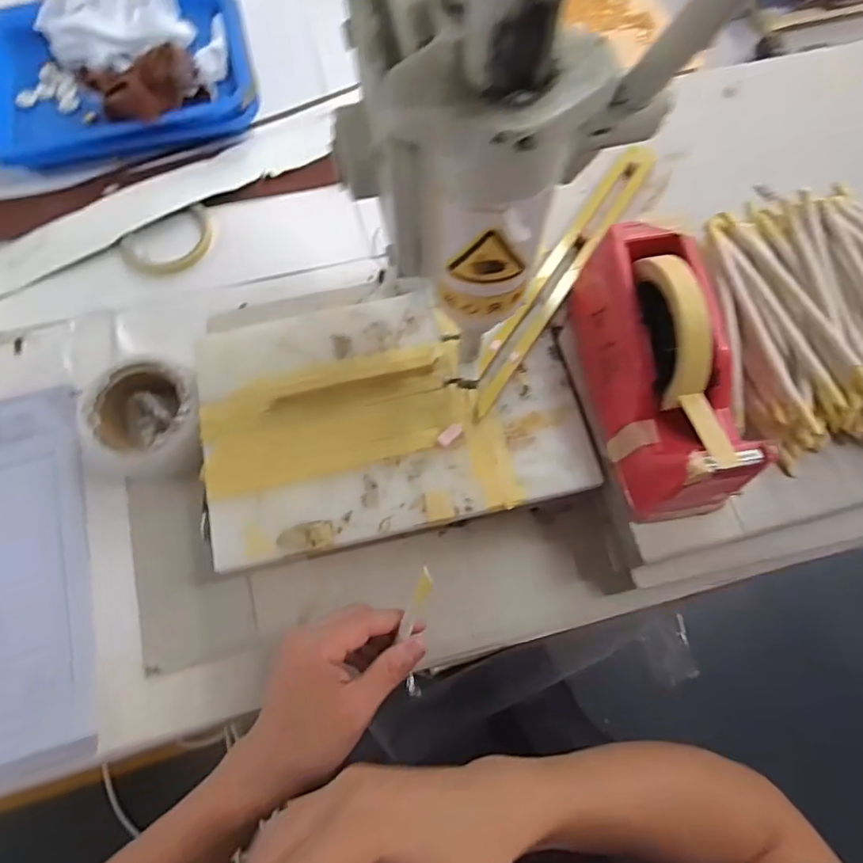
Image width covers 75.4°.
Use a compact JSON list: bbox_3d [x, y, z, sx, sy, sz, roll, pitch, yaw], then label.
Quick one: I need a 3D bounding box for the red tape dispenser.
[{"bbox_3d":[0.167,-0.049,0.397,0.078,0.116,0.202,-13,72,-5],"label":"red tape dispenser"}]

